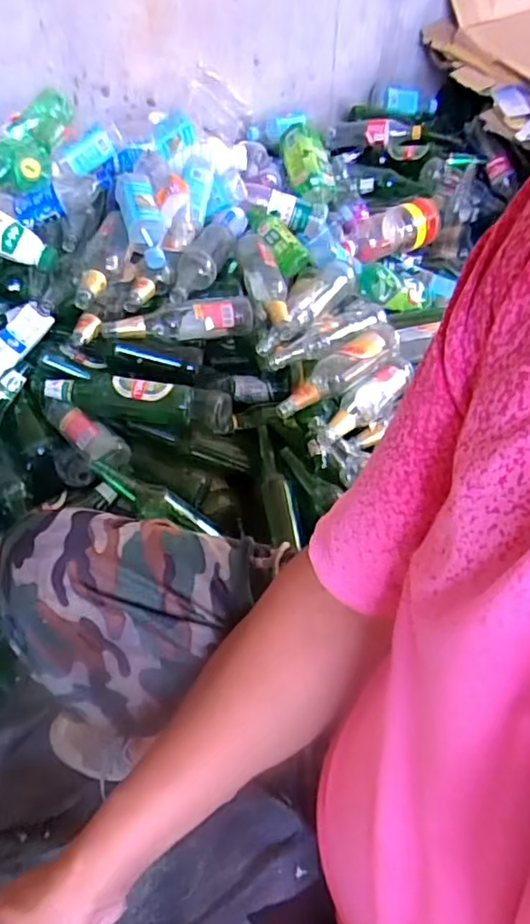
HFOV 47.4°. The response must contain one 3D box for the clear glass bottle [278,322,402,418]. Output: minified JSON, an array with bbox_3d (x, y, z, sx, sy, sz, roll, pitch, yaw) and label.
[{"bbox_3d":[0.125,-0.167,1.047,0.268,0.060,0.071,-29,57,-23],"label":"clear glass bottle"}]

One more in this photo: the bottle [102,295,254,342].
[{"bbox_3d":[-0.145,-0.242,1.041,0.258,0.063,0.054,-10,51,-9],"label":"bottle"}]

